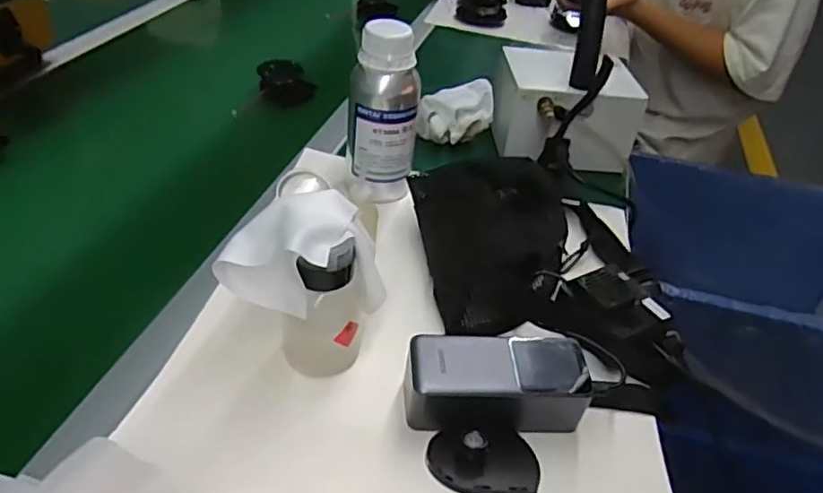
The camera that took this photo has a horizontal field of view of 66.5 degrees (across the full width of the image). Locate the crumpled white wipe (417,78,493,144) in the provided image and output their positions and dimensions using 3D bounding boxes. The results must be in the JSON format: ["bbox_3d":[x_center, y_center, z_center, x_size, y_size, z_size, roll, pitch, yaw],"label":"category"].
[{"bbox_3d":[0.060,-0.168,0.793,0.095,0.058,0.054,-12,41,-21],"label":"crumpled white wipe"}]

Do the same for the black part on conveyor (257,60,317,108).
[{"bbox_3d":[-0.173,-0.228,0.871,0.069,0.032,0.077,-13,41,-22],"label":"black part on conveyor"}]

